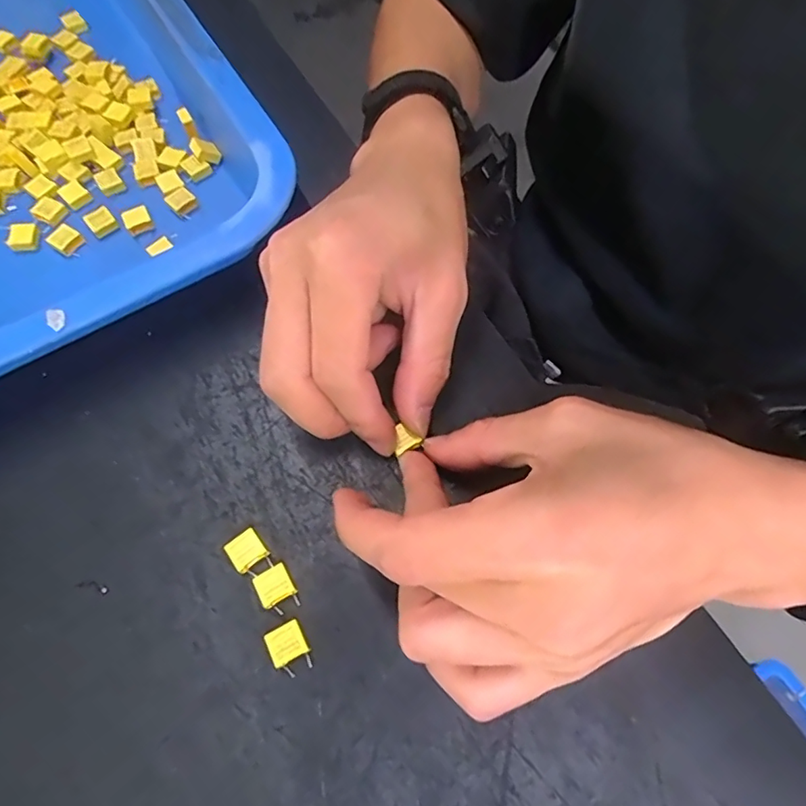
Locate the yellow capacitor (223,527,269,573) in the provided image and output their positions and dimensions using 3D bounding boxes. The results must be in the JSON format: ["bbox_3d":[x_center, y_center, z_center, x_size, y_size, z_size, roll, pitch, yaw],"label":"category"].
[{"bbox_3d":[-0.062,0.059,0.215,0.013,0.006,0.012,-35,69,-12],"label":"yellow capacitor"}]

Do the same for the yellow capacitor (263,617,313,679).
[{"bbox_3d":[-0.042,0.091,0.199,0.013,0.005,0.018,-29,68,-10],"label":"yellow capacitor"}]

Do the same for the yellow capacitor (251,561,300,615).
[{"bbox_3d":[-0.049,0.072,0.209,0.014,0.005,0.017,-32,68,-11],"label":"yellow capacitor"}]

